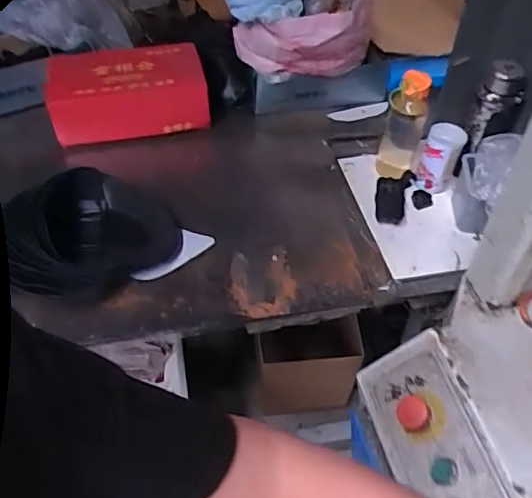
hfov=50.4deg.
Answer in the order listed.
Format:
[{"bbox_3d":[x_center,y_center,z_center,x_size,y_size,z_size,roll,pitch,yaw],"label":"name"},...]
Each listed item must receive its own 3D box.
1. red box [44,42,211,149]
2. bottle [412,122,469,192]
[{"bbox_3d":[-0.289,-0.326,1.166,0.317,0.108,0.196,-9,48,-8],"label":"red box"},{"bbox_3d":[0.315,-0.166,1.031,0.072,0.113,0.064,13,49,11],"label":"bottle"}]

